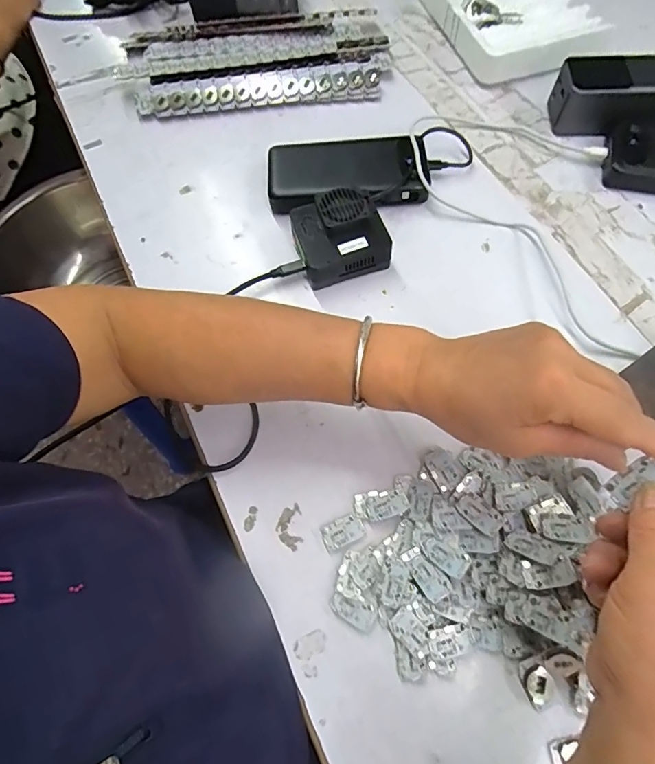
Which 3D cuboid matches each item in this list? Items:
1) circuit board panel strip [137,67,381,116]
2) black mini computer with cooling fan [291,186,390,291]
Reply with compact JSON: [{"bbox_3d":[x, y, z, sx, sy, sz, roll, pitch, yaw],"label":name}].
[{"bbox_3d":[-0.077,-0.326,0.511,0.268,0.019,0.040,-3,65,2],"label":"circuit board panel strip"},{"bbox_3d":[0.010,-0.133,0.413,0.078,0.048,0.072,-18,66,-5],"label":"black mini computer with cooling fan"}]

